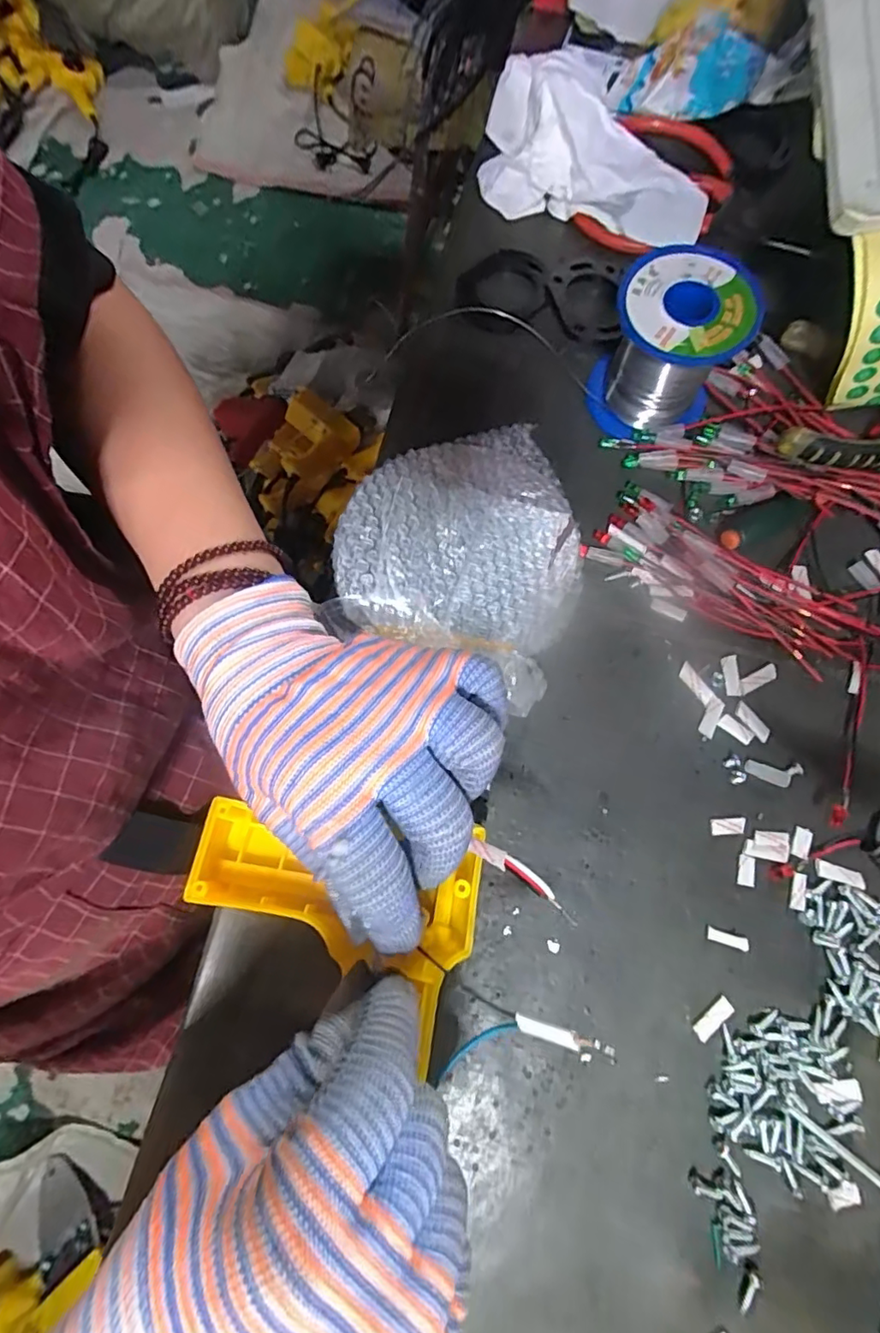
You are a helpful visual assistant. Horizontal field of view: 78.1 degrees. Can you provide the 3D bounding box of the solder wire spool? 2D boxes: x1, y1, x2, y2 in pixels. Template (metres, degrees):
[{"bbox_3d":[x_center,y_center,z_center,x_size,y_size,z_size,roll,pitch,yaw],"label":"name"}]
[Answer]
[{"bbox_3d":[0.118,-0.166,0.280,0.062,0.060,0.059,0,77,1],"label":"solder wire spool"}]

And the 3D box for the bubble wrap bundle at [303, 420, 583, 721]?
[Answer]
[{"bbox_3d":[0.013,-0.062,0.271,0.118,0.033,0.132,22,78,6],"label":"bubble wrap bundle"}]

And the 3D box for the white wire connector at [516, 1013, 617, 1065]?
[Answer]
[{"bbox_3d":[0.041,0.122,0.178,0.032,0.004,0.005,9,77,17],"label":"white wire connector"}]

